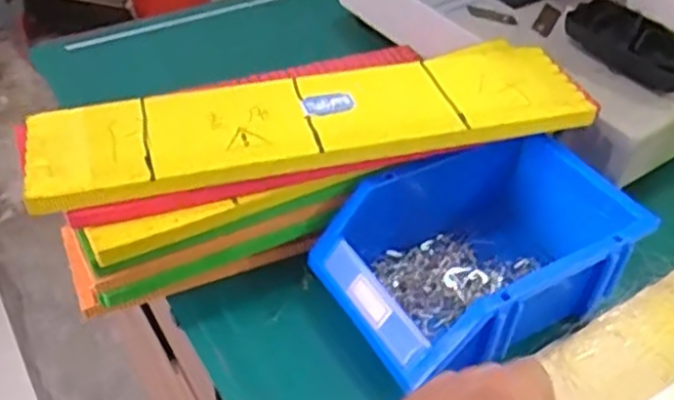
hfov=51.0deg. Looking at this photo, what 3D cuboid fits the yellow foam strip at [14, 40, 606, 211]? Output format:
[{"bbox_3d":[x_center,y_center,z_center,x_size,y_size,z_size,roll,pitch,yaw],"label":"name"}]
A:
[{"bbox_3d":[-0.012,-0.051,0.452,0.345,0.024,0.091,-11,45,-15],"label":"yellow foam strip"}]

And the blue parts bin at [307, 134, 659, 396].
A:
[{"bbox_3d":[0.093,0.035,0.457,0.182,0.080,0.123,-21,49,-24],"label":"blue parts bin"}]

